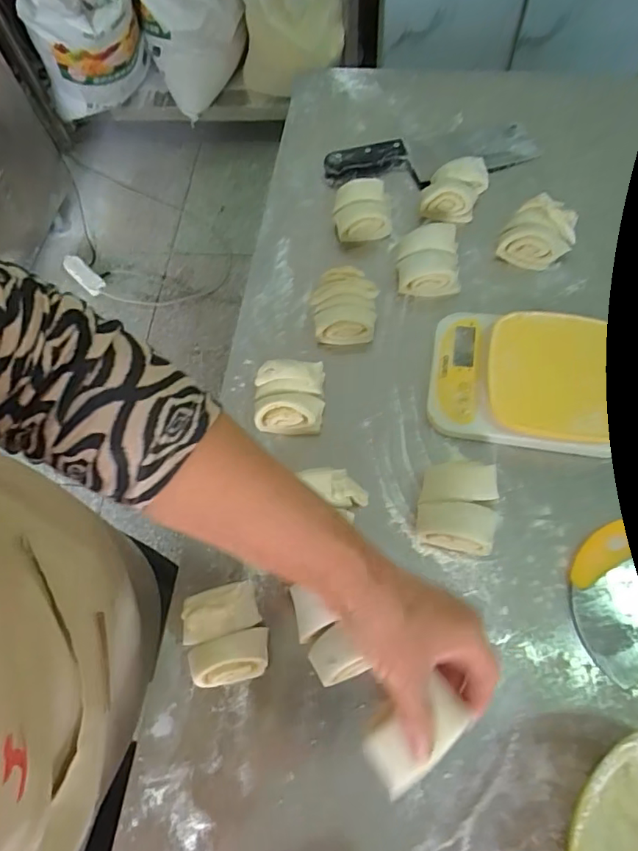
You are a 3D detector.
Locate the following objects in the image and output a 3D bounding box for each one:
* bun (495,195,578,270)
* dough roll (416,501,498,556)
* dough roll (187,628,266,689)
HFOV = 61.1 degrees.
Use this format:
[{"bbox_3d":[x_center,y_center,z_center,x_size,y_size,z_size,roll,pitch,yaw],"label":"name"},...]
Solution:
[{"bbox_3d":[0.257,-0.223,0.634,0.074,0.050,0.069,-2,64,3],"label":"bun"},{"bbox_3d":[0.124,0.091,0.496,0.068,0.033,0.039,11,65,9],"label":"dough roll"},{"bbox_3d":[-0.074,0.197,0.456,0.067,0.035,0.036,-15,64,-3],"label":"dough roll"}]

